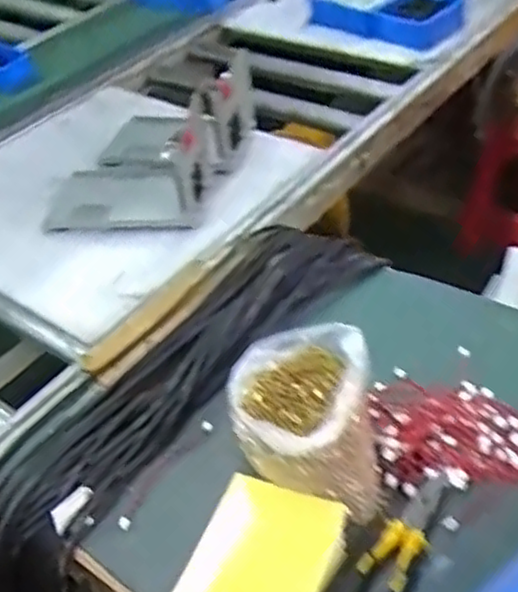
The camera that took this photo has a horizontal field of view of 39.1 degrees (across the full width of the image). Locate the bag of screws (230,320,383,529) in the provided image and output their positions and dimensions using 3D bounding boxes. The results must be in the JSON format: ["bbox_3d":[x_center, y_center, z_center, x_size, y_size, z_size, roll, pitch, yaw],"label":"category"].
[{"bbox_3d":[0.066,0.136,0.816,0.161,0.131,0.169,13,45,21],"label":"bag of screws"}]

